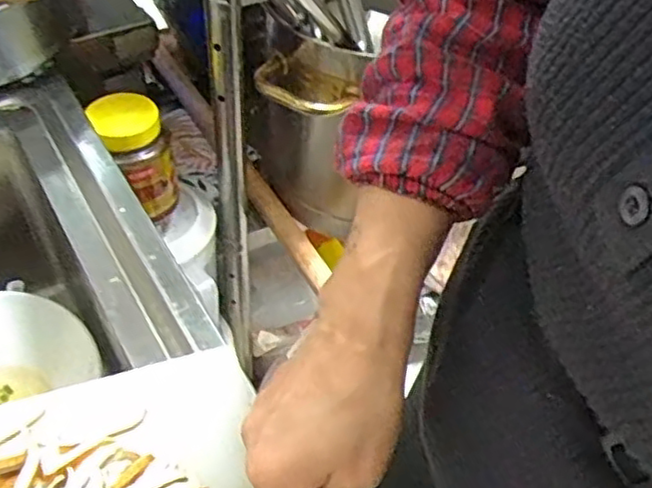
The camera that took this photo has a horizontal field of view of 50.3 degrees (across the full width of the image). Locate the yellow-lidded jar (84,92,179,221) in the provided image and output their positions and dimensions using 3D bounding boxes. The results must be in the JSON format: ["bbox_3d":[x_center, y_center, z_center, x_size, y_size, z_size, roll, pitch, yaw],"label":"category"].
[{"bbox_3d":[-0.220,-0.100,0.798,0.077,0.125,0.086,-19,51,-21],"label":"yellow-lidded jar"}]

